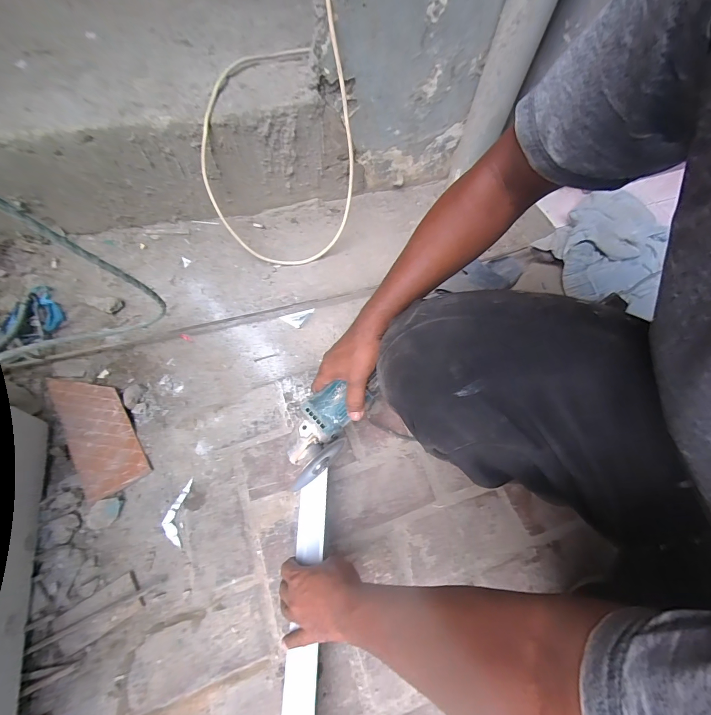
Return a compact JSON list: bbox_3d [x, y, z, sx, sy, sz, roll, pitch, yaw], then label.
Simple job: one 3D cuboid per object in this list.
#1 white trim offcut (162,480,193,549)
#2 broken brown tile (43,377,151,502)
[{"bbox_3d":[-0.301,0.259,0.568,0.032,0.008,0.100,-2,62,-4],"label":"white trim offcut"},{"bbox_3d":[-0.484,0.124,0.629,0.101,0.012,0.274,-34,69,-19],"label":"broken brown tile"}]

